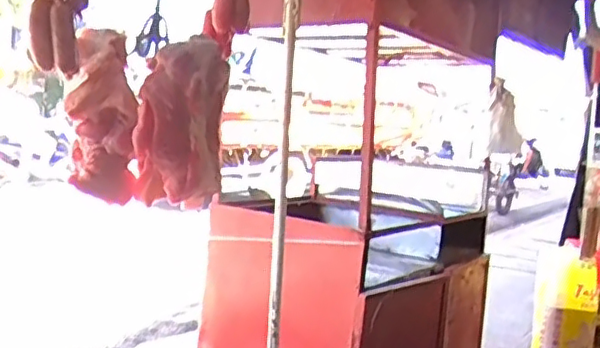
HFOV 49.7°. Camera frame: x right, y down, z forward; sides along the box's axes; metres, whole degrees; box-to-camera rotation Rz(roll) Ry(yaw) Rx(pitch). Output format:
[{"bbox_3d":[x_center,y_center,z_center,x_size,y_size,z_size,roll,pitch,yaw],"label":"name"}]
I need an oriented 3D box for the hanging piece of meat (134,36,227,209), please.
[{"bbox_3d":[-0.174,-0.072,0.950,0.125,0.266,0.069,3,35,-19],"label":"hanging piece of meat"}]

